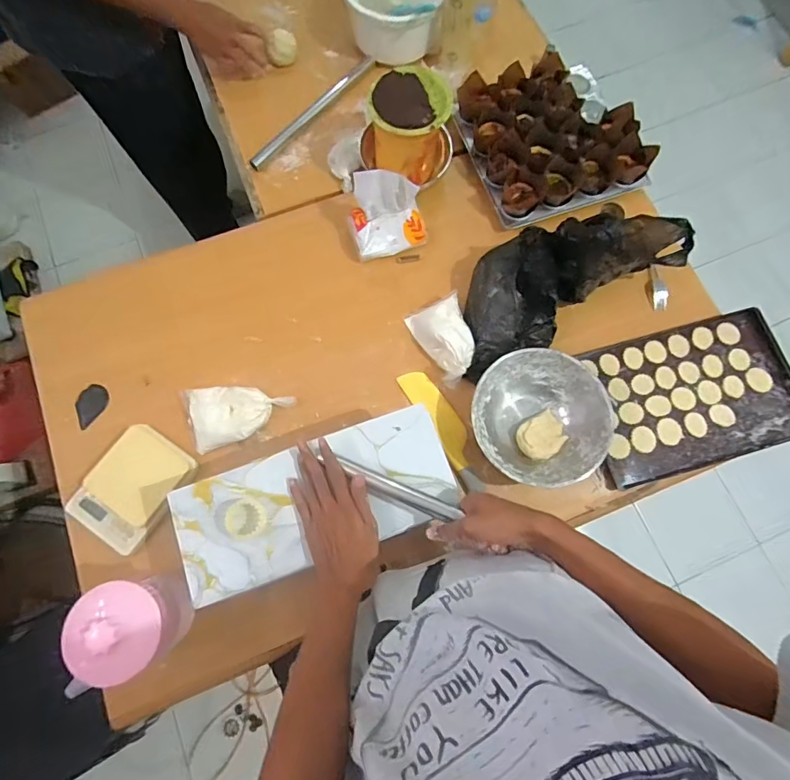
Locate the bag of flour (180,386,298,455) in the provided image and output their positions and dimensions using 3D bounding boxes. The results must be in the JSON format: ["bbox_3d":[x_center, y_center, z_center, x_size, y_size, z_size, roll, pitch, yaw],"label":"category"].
[{"bbox_3d":[-0.263,0.031,0.805,0.173,0.047,0.105,-17,76,-5],"label":"bag of flour"}]

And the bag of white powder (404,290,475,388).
[{"bbox_3d":[0.085,-0.084,0.821,0.092,0.056,0.154,-17,76,-5],"label":"bag of white powder"}]

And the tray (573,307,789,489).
[{"bbox_3d":[0.517,0.007,0.820,0.353,0.026,0.242,-14,76,-4],"label":"tray"}]

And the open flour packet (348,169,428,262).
[{"bbox_3d":[-0.014,-0.308,0.838,0.132,0.133,0.092,-12,76,-4],"label":"open flour packet"}]

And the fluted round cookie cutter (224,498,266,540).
[{"bbox_3d":[-0.195,0.168,0.620,0.049,0.024,0.048,0,75,-1],"label":"fluted round cookie cutter"}]

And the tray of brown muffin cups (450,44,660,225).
[{"bbox_3d":[0.295,-0.502,0.906,0.288,0.091,0.313,-17,76,-5],"label":"tray of brown muffin cups"}]

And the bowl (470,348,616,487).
[{"bbox_3d":[0.235,0.048,0.773,0.205,0.072,0.221,-43,80,-11],"label":"bowl"}]

